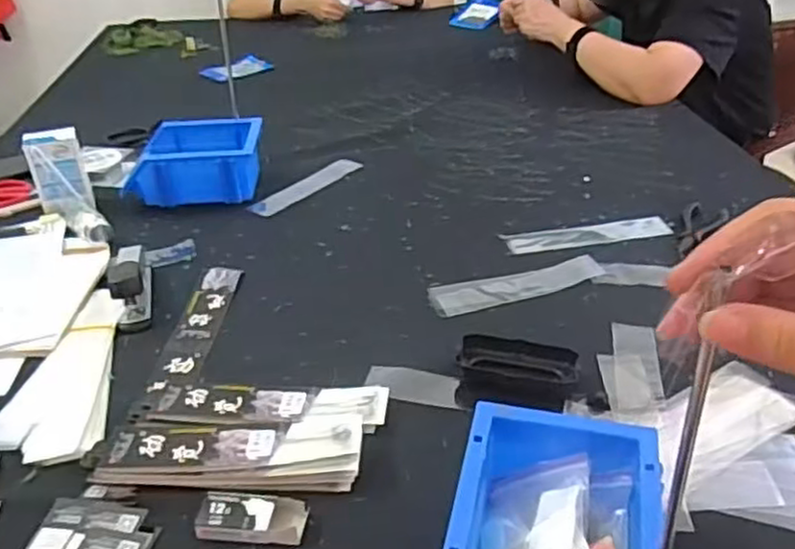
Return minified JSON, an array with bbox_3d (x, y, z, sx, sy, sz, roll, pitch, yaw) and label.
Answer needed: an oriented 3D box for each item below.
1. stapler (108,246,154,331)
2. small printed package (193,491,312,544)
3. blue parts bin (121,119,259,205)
[{"bbox_3d":[-0.289,0.008,0.764,0.036,0.046,0.115,-10,35,-13],"label":"stapler"},{"bbox_3d":[-0.108,0.182,0.528,0.078,0.016,0.035,3,34,6],"label":"small printed package"},{"bbox_3d":[-0.279,-0.160,0.988,0.176,0.077,0.114,-2,34,-3],"label":"blue parts bin"}]

